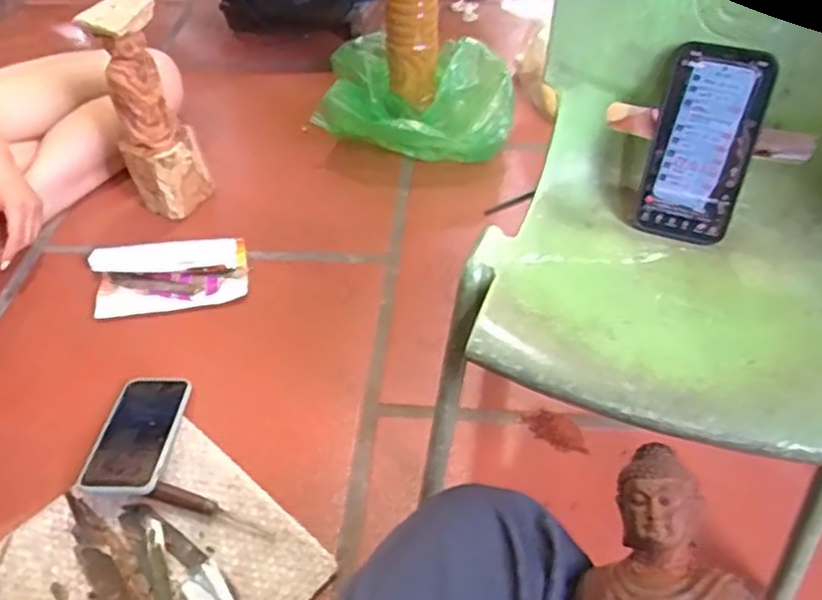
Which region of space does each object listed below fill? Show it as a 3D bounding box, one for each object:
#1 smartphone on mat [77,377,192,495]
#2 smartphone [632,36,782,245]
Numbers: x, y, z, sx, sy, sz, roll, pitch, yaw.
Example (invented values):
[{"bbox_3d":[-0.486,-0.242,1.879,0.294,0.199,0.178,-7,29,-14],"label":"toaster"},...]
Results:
[{"bbox_3d":[-0.300,0.145,0.778,0.078,0.007,0.152,6,41,-1],"label":"smartphone on mat"},{"bbox_3d":[0.247,-0.129,0.600,0.078,0.161,0.006,17,26,21],"label":"smartphone"}]

